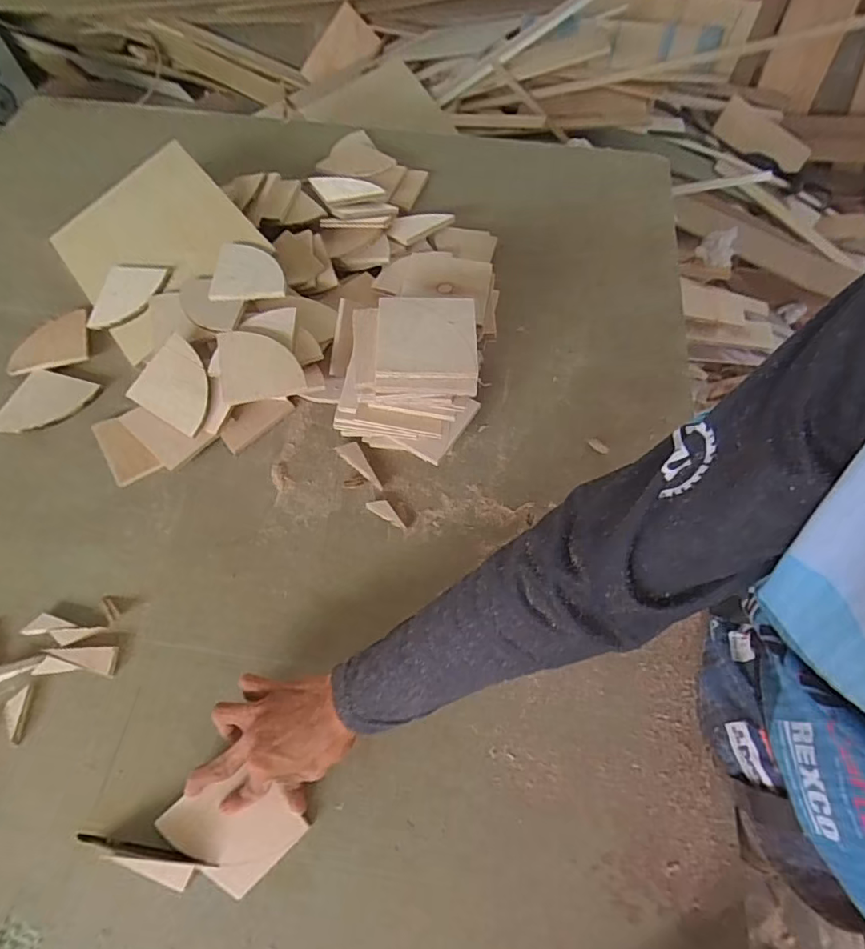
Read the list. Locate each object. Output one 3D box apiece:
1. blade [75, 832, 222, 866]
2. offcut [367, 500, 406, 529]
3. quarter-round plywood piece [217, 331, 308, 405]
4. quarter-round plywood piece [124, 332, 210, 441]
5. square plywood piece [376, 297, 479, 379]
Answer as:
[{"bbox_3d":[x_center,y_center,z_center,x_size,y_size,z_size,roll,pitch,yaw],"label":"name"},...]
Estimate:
[{"bbox_3d":[-0.258,0.339,0.479,0.131,0.013,0.010,9,60,2],"label":"blade"},{"bbox_3d":[-0.053,0.045,0.644,0.052,0.004,0.019,36,79,9],"label":"offcut"},{"bbox_3d":[-0.210,-0.136,0.653,0.097,0.011,0.092,-10,75,-2],"label":"quarter-round plywood piece"},{"bbox_3d":[-0.311,-0.112,0.662,0.092,0.008,0.094,33,82,-1],"label":"quarter-round plywood piece"},{"bbox_3d":[-0.006,-0.143,0.549,0.100,0.008,0.103,0,64,0],"label":"square plywood piece"}]

